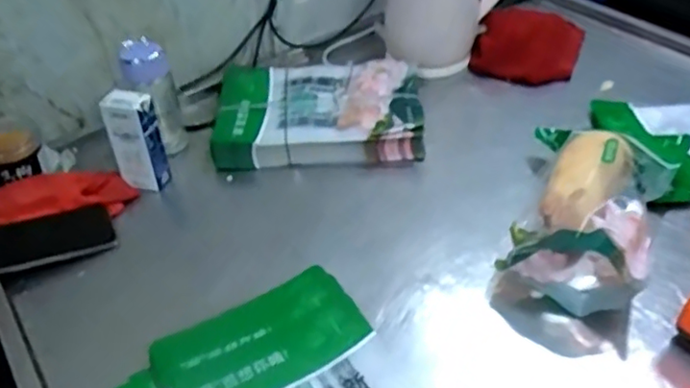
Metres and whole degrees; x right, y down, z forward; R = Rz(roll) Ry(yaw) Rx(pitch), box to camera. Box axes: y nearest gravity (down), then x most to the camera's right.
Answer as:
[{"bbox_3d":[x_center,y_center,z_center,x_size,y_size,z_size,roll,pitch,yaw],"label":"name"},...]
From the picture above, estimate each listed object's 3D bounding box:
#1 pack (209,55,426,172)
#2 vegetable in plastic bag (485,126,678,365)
[{"bbox_3d":[-0.039,-0.126,0.967,0.307,0.068,0.231,-1,41,4],"label":"pack"},{"bbox_3d":[0.271,0.029,0.732,0.162,0.093,0.290,17,45,23],"label":"vegetable in plastic bag"}]

